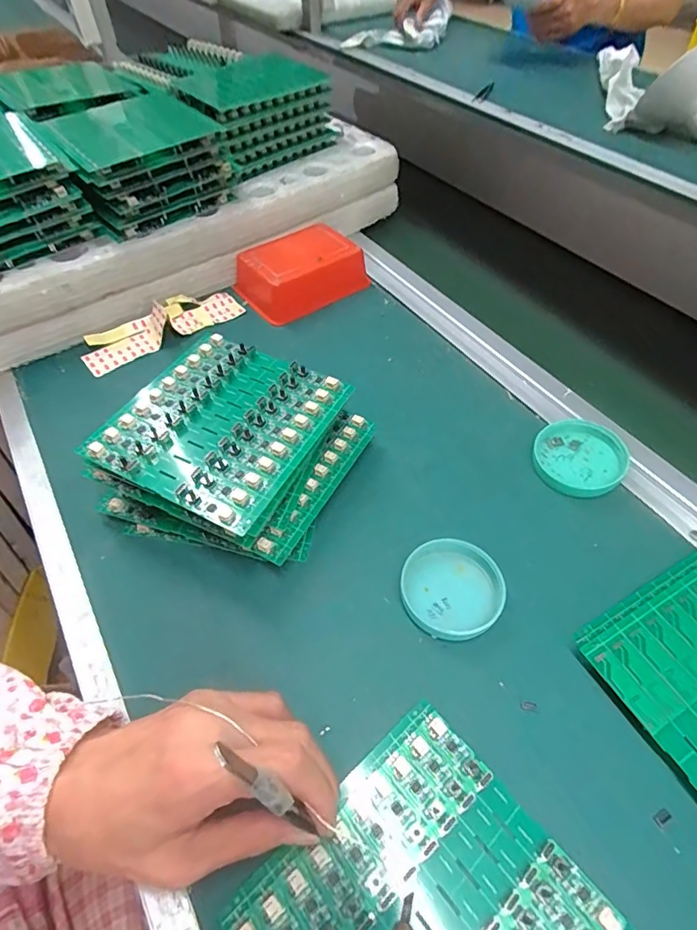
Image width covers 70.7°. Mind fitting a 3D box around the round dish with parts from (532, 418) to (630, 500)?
[{"bbox_3d":[0.177,-0.006,0.378,0.065,0.014,0.065,-4,58,6],"label":"round dish with parts"}]

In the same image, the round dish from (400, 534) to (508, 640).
[{"bbox_3d":[0.066,0.079,0.318,0.061,0.015,0.062,-1,52,1],"label":"round dish"}]

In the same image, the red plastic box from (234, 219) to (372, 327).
[{"bbox_3d":[-0.053,-0.211,0.525,0.126,0.044,0.091,-31,58,-20],"label":"red plastic box"}]

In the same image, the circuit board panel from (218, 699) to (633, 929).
[{"bbox_3d":[0.037,0.211,0.224,0.137,0.005,0.133,-35,59,-23],"label":"circuit board panel"}]

